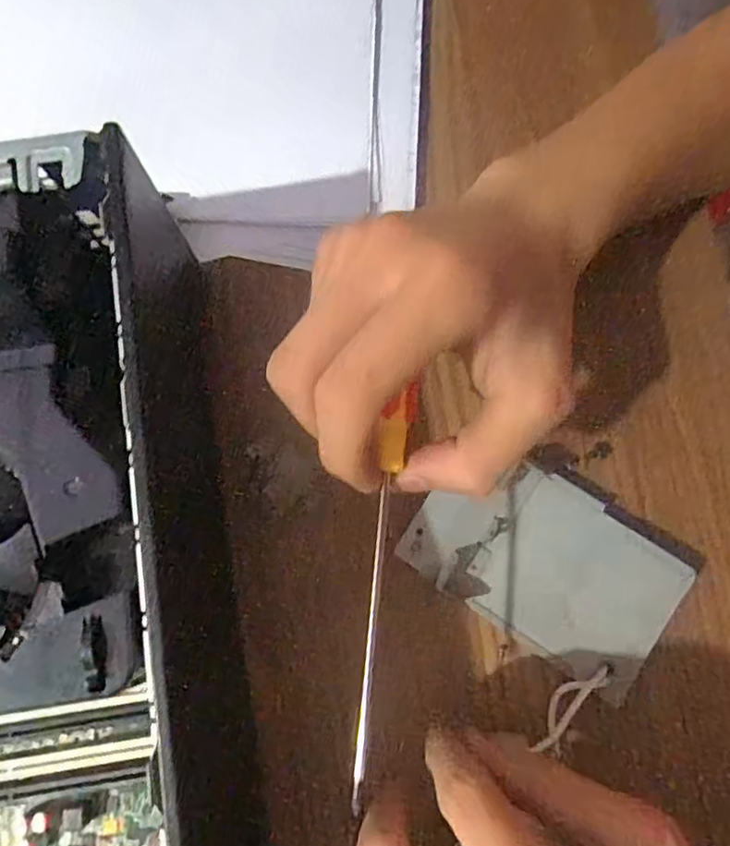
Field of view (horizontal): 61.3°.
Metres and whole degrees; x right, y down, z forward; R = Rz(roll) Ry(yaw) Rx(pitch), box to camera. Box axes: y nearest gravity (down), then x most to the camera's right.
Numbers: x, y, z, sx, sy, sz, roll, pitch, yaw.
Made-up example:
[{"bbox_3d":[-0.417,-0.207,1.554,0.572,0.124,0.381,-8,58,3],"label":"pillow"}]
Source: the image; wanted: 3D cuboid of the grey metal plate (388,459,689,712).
[{"bbox_3d":[0.076,0.058,0.262,0.108,0.006,0.066,32,87,6],"label":"grey metal plate"}]

